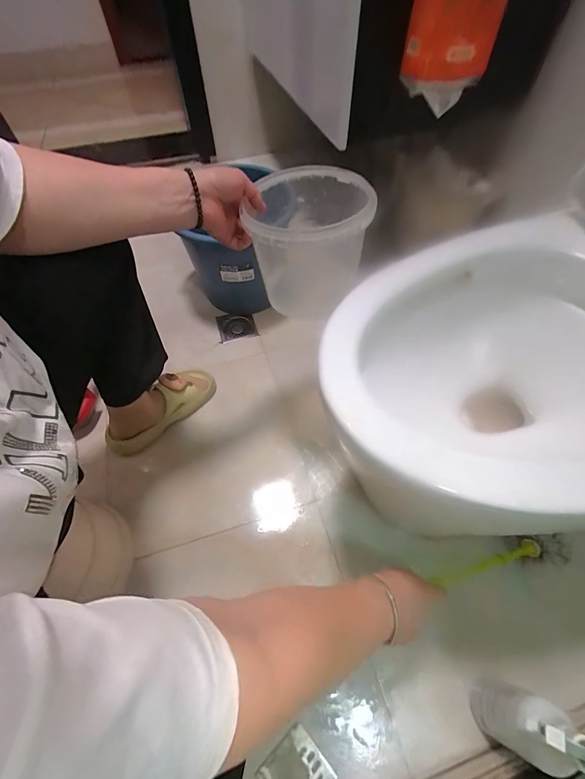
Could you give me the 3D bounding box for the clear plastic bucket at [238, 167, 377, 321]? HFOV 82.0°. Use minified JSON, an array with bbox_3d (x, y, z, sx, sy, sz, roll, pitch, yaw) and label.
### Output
[{"bbox_3d":[0.029,-0.212,0.500,0.146,0.160,0.184,9,59,10],"label":"clear plastic bucket"}]

